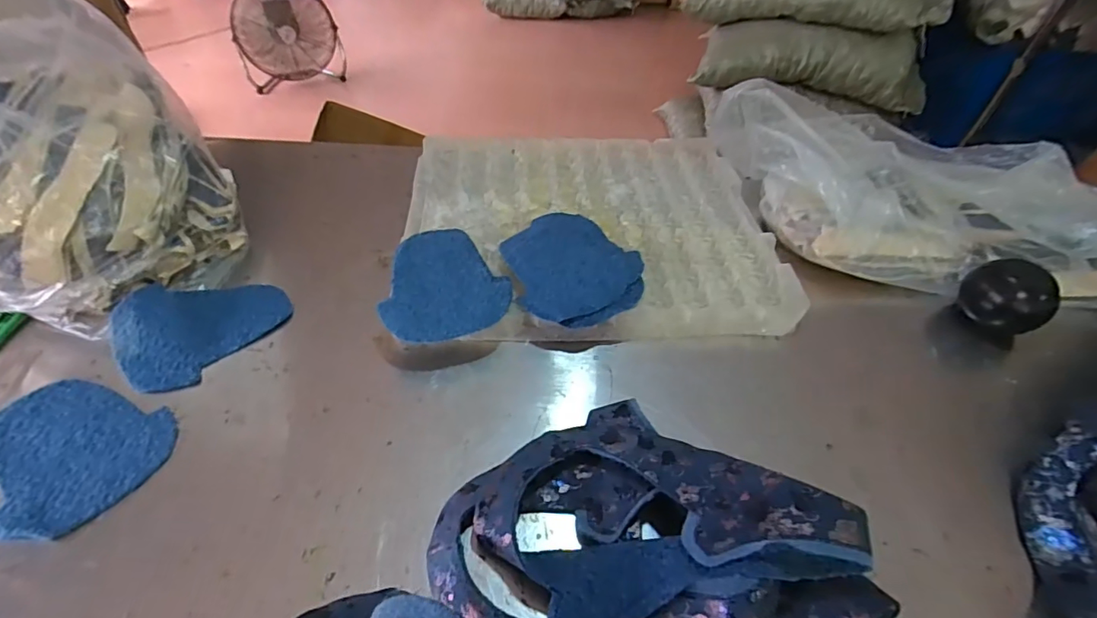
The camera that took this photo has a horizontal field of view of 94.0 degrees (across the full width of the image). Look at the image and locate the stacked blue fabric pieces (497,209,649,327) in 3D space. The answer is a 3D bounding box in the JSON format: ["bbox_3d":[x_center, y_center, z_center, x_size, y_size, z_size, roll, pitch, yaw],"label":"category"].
[{"bbox_3d":[0.023,-0.052,0.567,0.138,0.012,0.170,-19,51,-20],"label":"stacked blue fabric pieces"}]

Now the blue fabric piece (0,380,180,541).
[{"bbox_3d":[-0.404,0.120,0.422,0.154,0.006,0.121,14,46,10],"label":"blue fabric piece"}]

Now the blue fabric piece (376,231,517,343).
[{"bbox_3d":[-0.117,-0.031,0.534,0.122,0.009,0.158,-19,51,-20],"label":"blue fabric piece"}]

